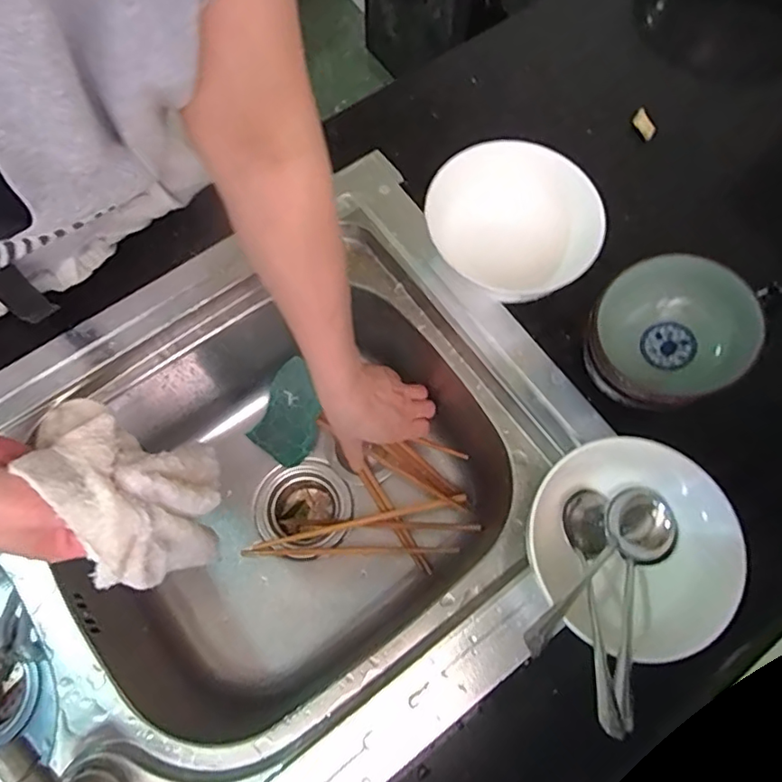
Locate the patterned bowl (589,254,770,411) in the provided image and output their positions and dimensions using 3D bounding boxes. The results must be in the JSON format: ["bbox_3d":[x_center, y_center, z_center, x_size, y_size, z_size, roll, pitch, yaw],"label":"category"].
[{"bbox_3d":[0.212,-0.043,0.439,0.104,0.066,0.105,0,72,-1],"label":"patterned bowl"}]

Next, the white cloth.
[{"bbox_3d":[-0.186,0.071,0.430,0.087,0.149,0.133,-25,74,-9],"label":"white cloth"}]

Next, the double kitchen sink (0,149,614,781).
[{"bbox_3d":[-0.206,0.179,0.524,0.779,0.215,0.422,-35,75,-11],"label":"double kitchen sink"}]

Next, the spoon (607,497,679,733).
[{"bbox_3d":[0.169,0.149,0.400,0.049,0.035,0.172,24,47,7],"label":"spoon"}]

